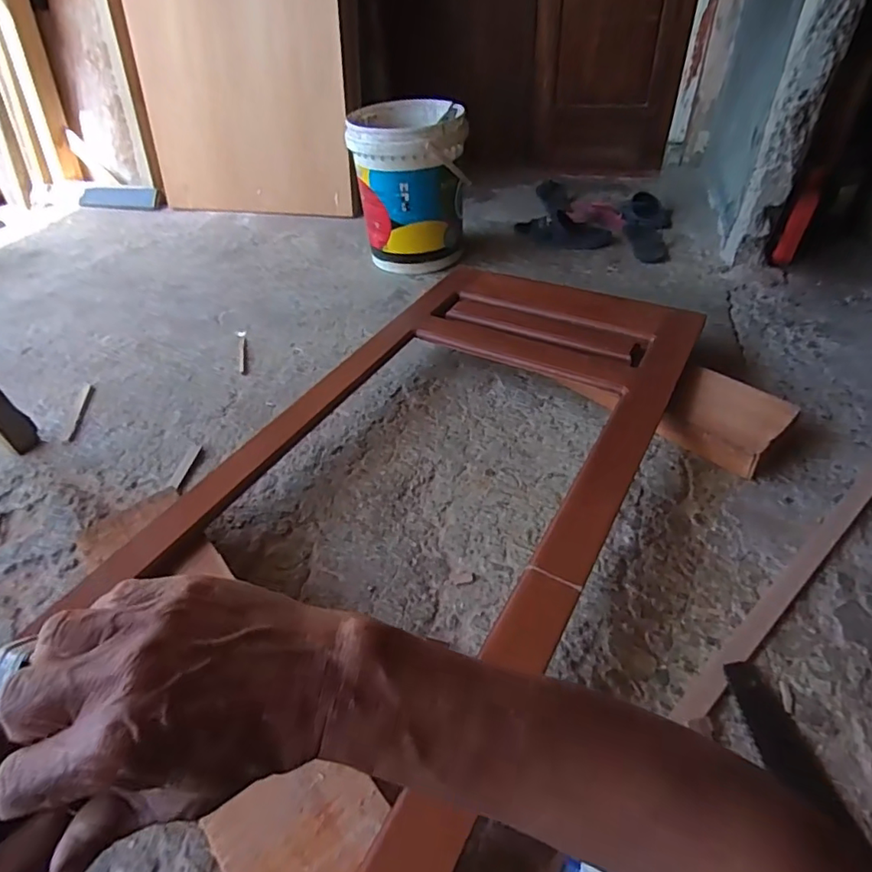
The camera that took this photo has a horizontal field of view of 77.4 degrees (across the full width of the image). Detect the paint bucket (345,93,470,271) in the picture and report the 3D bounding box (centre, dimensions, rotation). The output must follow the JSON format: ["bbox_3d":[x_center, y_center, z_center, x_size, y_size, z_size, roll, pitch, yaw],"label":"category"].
[{"bbox_3d":[-0.080,-0.686,1.517,0.286,0.365,0.326,-13,44,-9],"label":"paint bucket"}]

